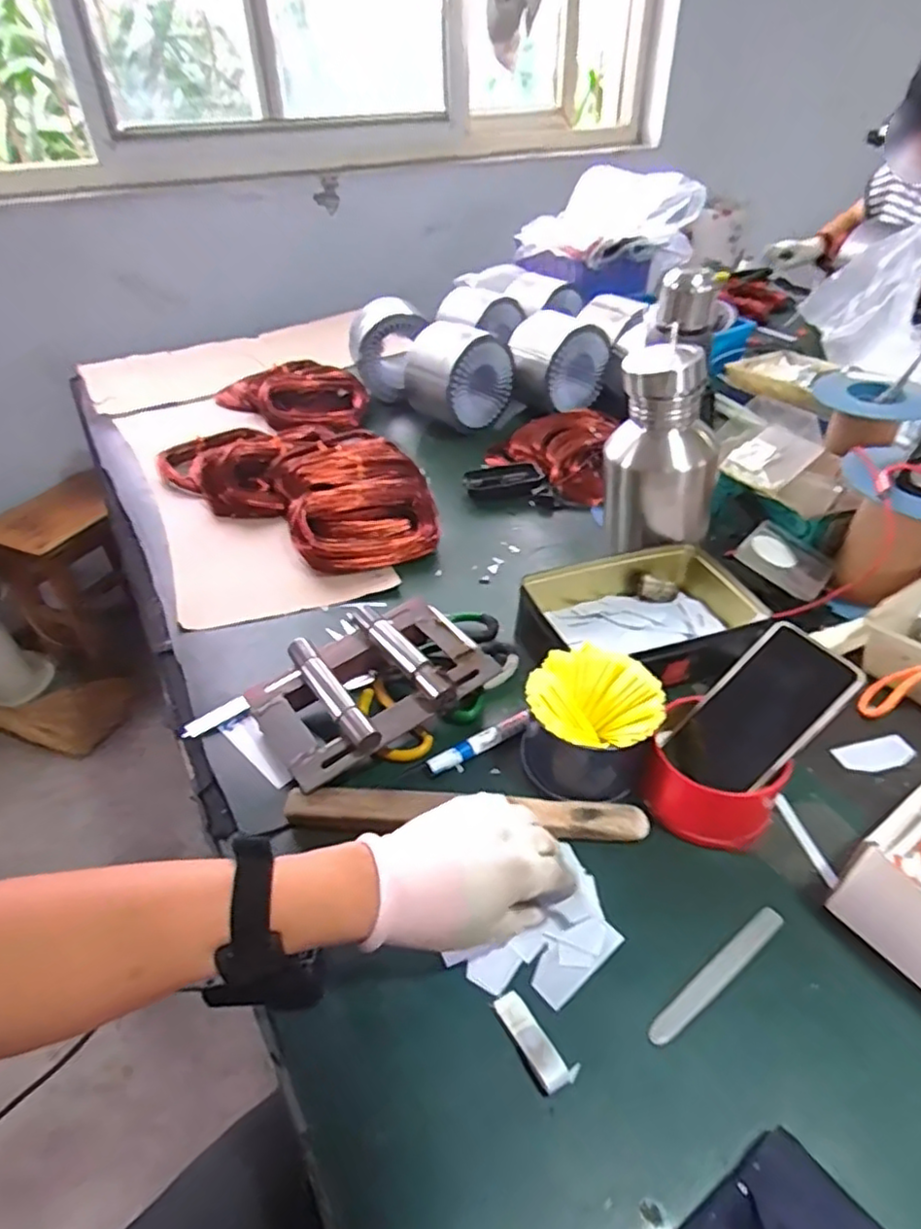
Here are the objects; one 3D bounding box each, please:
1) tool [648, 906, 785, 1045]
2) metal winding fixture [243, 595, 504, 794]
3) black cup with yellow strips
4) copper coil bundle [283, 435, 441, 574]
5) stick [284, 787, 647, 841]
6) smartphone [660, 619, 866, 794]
[{"bbox_3d":[0.173,0.238,0.442,0.129,0.004,0.016,-27,45,-27],"label":"tool"},{"bbox_3d":[-0.080,0.067,0.600,0.197,0.062,0.144,-26,45,-26],"label":"metal winding fixture"},{"bbox_3d":[0.106,0.092,0.546,0.102,0.083,0.100,-1,40,1],"label":"black cup with yellow strips"},{"bbox_3d":[-0.133,-0.154,0.867,0.182,0.054,0.246,-11,40,-10],"label":"copper coil bundle"},{"bbox_3d":[0.006,0.157,0.523,0.280,0.014,0.032,3,41,0],"label":"stick"},{"bbox_3d":[0.236,0.079,0.523,0.146,0.011,0.079,-51,43,8],"label":"smartphone"}]

